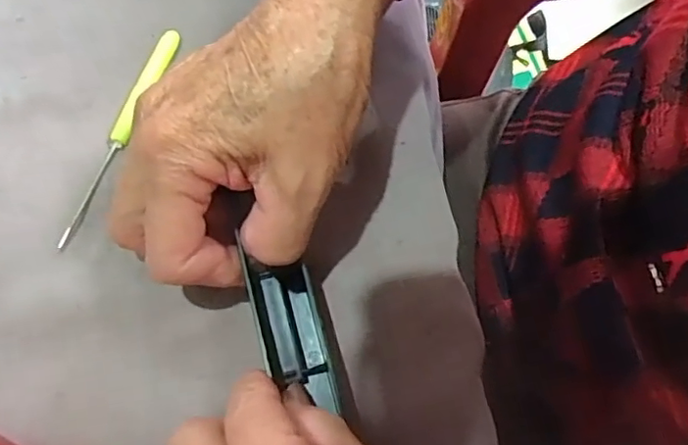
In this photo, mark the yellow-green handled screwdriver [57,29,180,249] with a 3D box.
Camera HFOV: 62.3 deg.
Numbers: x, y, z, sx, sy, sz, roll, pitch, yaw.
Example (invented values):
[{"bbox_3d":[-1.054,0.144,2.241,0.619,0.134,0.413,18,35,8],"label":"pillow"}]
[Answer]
[{"bbox_3d":[-0.104,-0.042,0.266,0.009,0.007,0.116,19,72,6],"label":"yellow-green handled screwdriver"}]

